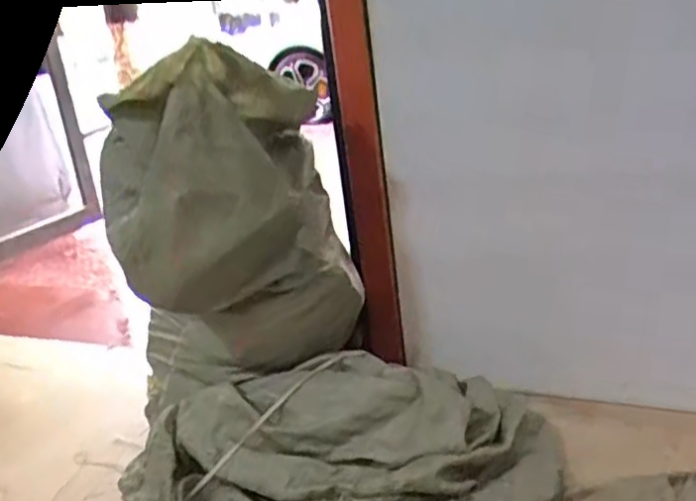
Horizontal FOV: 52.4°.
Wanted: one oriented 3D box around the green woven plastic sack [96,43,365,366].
[{"bbox_3d":[-0.194,-0.041,1.261,0.280,0.590,0.359,0,22,19],"label":"green woven plastic sack"}]

